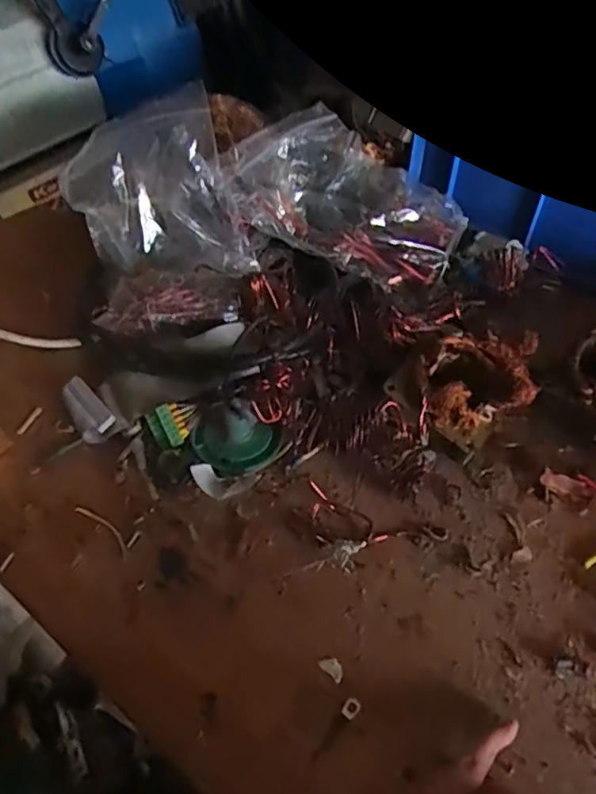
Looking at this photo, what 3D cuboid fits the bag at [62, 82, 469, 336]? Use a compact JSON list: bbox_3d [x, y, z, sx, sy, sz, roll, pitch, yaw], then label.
[{"bbox_3d":[-0.015,-0.180,0.547,0.356,0.162,0.174,-13,48,-17],"label":"bag"}]

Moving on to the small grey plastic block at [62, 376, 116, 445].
[{"bbox_3d":[-0.158,0.009,0.450,0.024,0.021,0.055,-28,54,-23],"label":"small grey plastic block"}]

